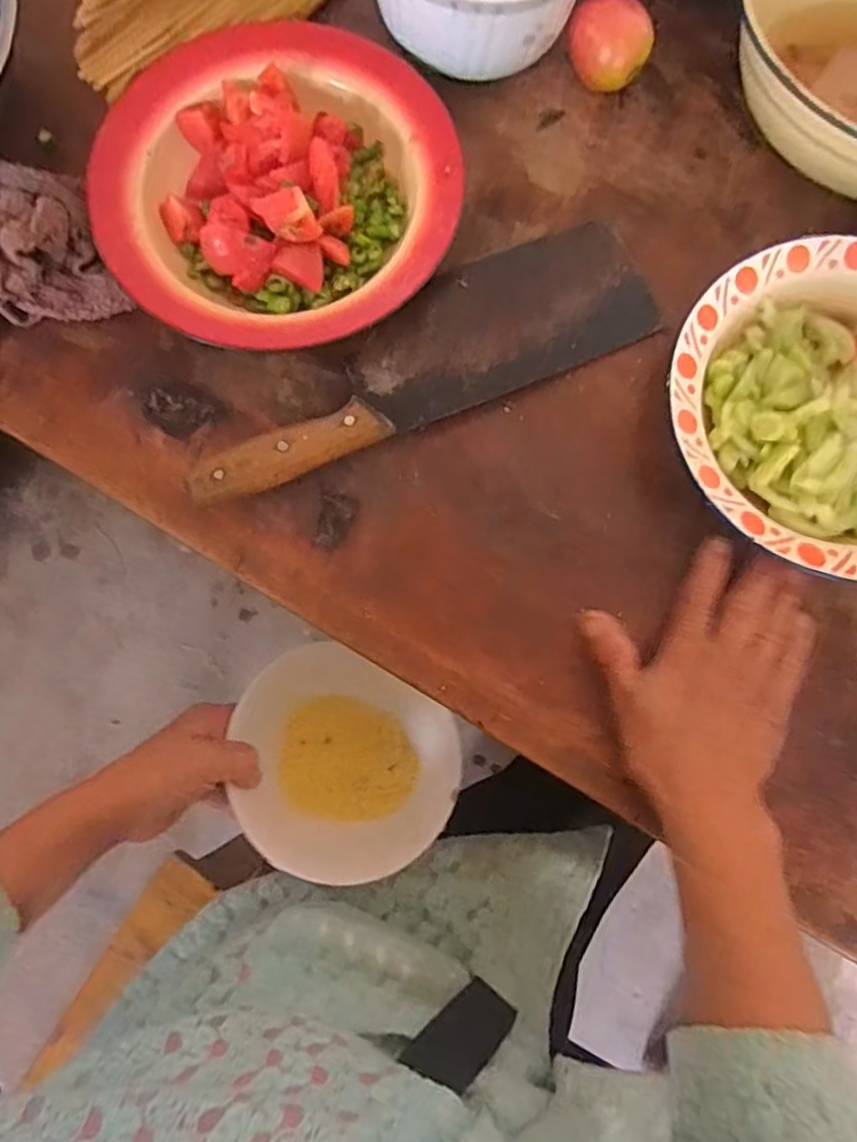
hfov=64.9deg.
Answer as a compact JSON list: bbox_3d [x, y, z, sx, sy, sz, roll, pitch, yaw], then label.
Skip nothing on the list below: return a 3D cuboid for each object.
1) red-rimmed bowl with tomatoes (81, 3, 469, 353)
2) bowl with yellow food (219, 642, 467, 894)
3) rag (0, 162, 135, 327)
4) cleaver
[{"bbox_3d":[-0.090,-0.247,0.427,0.211,0.044,0.222,0,76,-2],"label":"red-rimmed bowl with tomatoes"},{"bbox_3d":[-0.057,0.130,0.463,0.150,0.056,0.142,29,77,6],"label":"bowl with yellow food"},{"bbox_3d":[-0.265,-0.188,0.409,0.130,0.051,0.089,-22,77,-7],"label":"rag"},{"bbox_3d":[-0.006,-0.135,0.422,0.306,0.022,0.086,-24,78,-7],"label":"cleaver"}]

